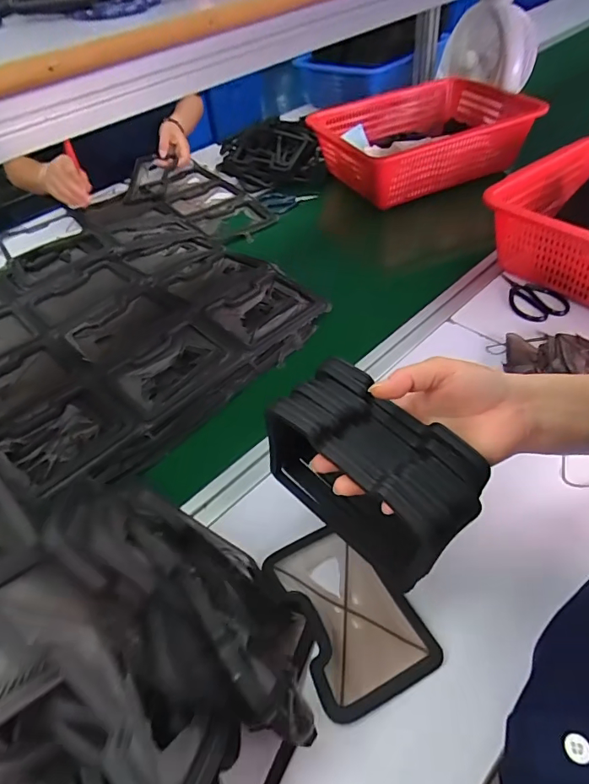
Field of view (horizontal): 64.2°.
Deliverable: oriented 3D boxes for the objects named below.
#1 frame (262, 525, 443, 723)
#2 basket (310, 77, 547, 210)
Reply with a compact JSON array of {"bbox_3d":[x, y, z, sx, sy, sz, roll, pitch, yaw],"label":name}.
[{"bbox_3d":[0.046,0.188,0.409,0.099,0.009,0.145,-22,51,-14],"label":"frame"},{"bbox_3d":[0.243,-0.513,0.950,0.375,0.106,0.291,-22,48,-13],"label":"basket"}]

